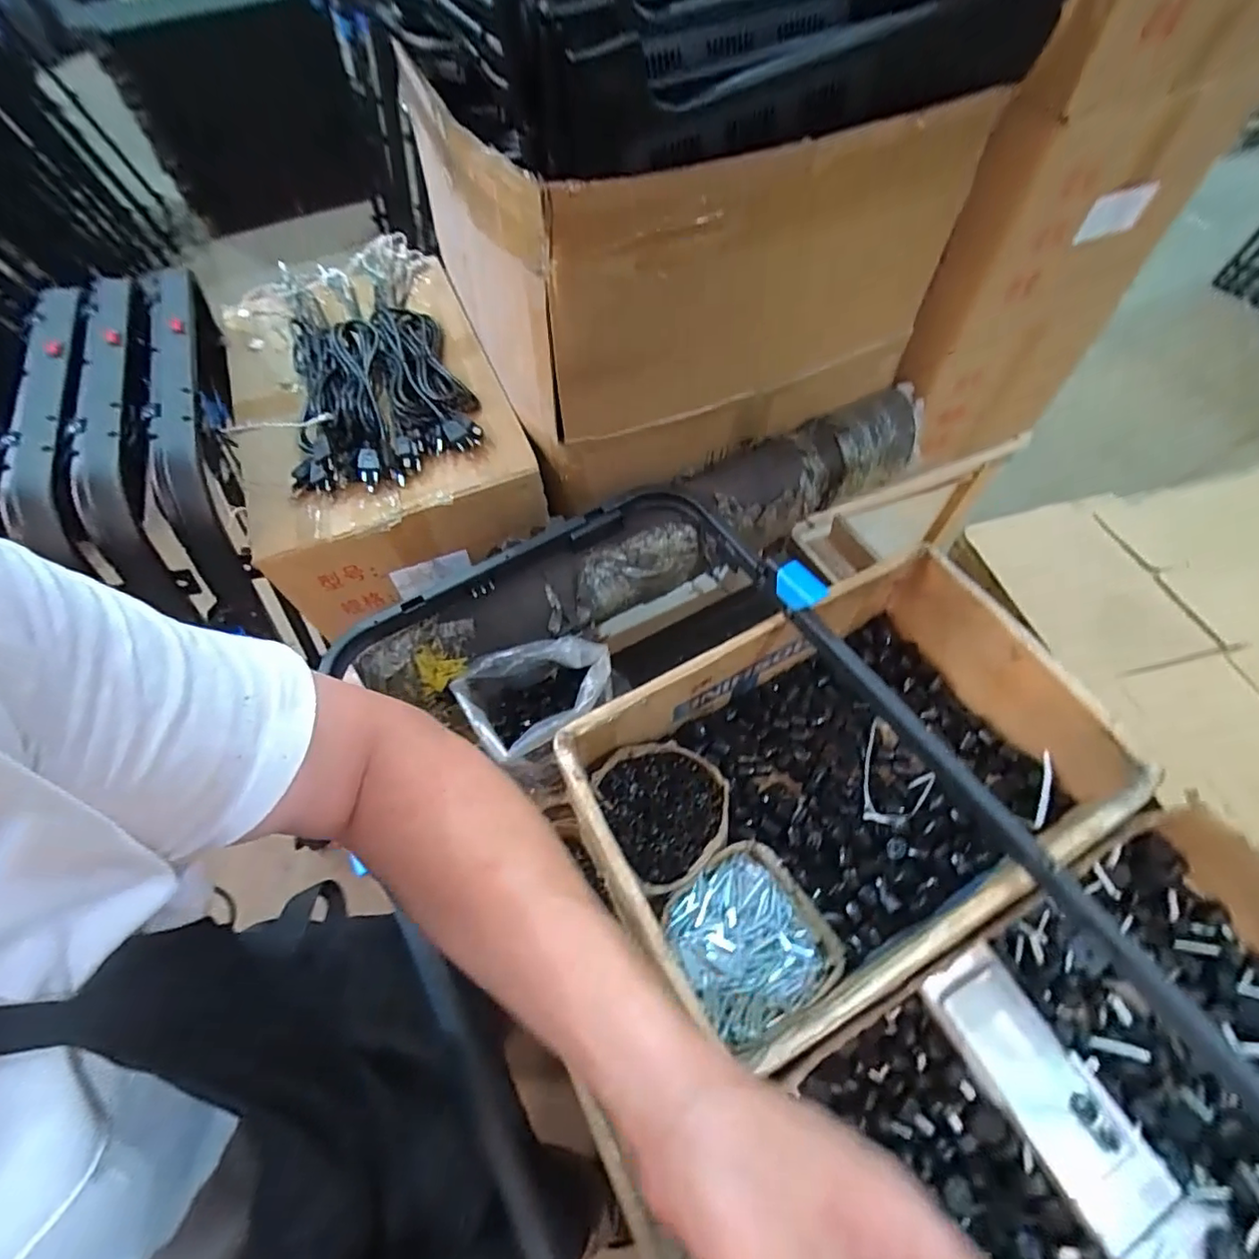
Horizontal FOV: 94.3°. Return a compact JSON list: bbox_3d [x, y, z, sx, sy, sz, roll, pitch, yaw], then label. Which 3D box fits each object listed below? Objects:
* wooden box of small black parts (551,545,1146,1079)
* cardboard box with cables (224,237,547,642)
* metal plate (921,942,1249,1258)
[{"bbox_3d":[0.200,0.189,0.652,0.584,0.169,0.344,-24,61,-13],"label":"wooden box of small black parts"},{"bbox_3d":[-0.372,-0.323,0.852,0.336,0.149,0.568,-21,60,-11],"label":"cardboard box with cables"},{"bbox_3d":[0.395,0.434,0.501,0.087,0.046,0.299,-27,61,-14],"label":"metal plate"}]

